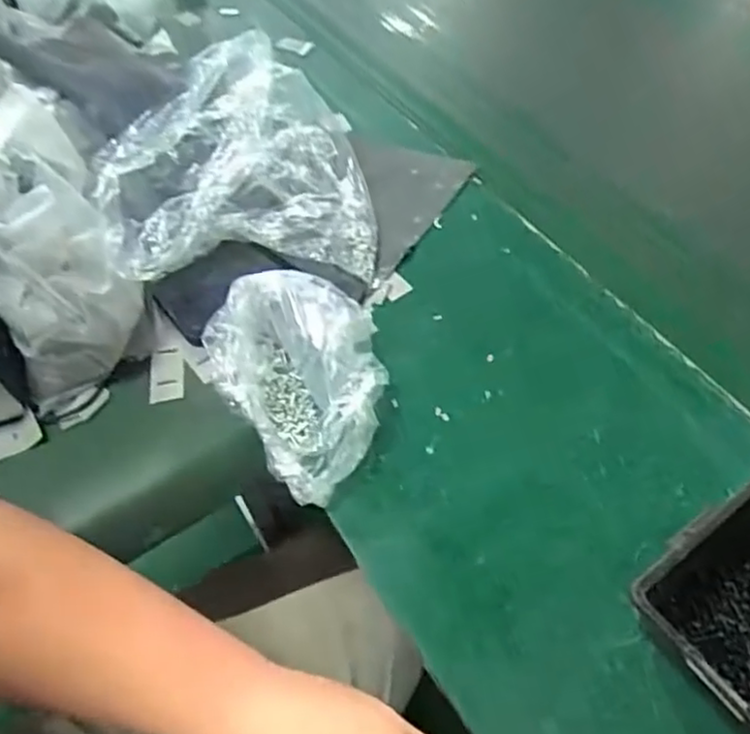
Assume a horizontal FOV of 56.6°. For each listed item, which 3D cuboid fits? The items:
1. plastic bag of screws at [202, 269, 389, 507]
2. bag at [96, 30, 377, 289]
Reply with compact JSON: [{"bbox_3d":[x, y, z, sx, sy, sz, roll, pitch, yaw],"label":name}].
[{"bbox_3d":[-0.048,0.009,0.489,0.119,0.064,0.157,-17,55,-9],"label":"plastic bag of screws"},{"bbox_3d":[-0.110,-0.165,0.569,0.203,0.145,0.196,-11,55,-5],"label":"bag"}]

